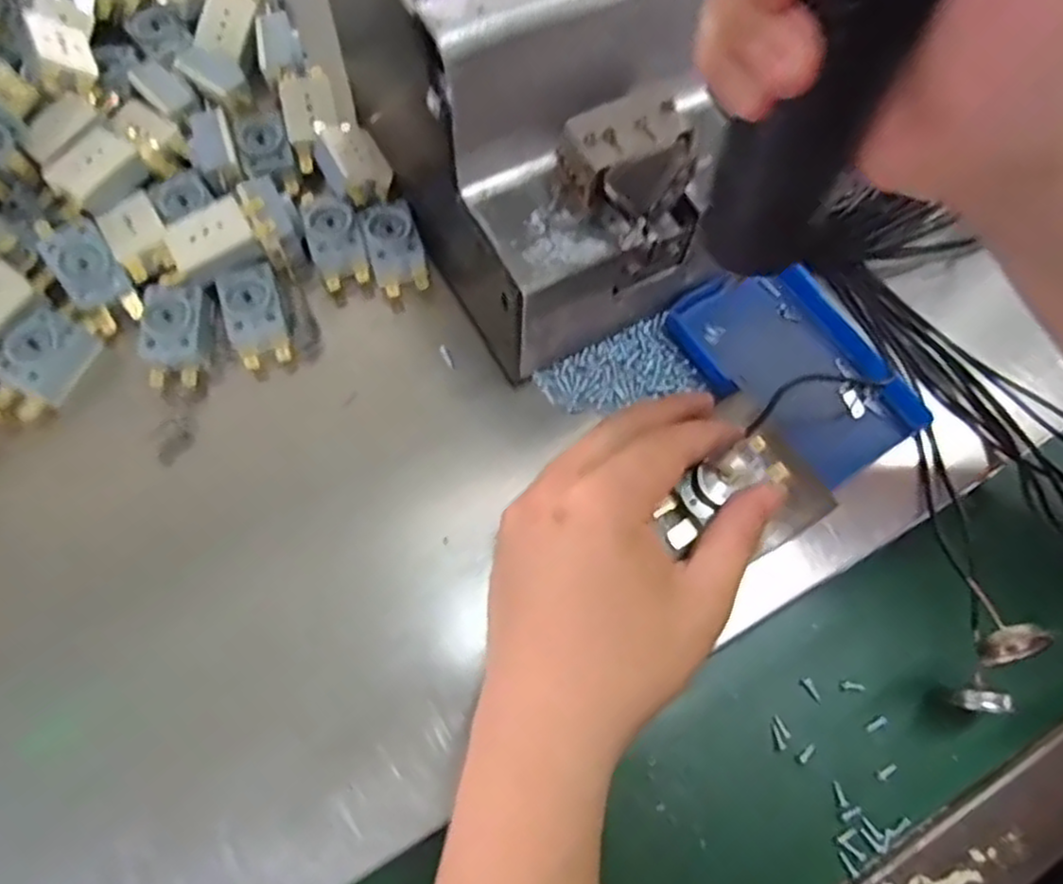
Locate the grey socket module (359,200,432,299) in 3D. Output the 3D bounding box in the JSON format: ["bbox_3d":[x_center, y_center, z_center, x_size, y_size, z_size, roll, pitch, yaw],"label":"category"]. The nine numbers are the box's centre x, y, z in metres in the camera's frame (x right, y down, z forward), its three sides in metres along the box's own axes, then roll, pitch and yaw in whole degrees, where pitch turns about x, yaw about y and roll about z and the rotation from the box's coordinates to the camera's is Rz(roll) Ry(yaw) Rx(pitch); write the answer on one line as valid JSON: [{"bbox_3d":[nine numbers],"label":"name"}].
[{"bbox_3d":[-0.068,-0.097,0.369,0.026,0.015,0.043,-16,71,-9],"label":"grey socket module"}]

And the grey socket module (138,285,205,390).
[{"bbox_3d":[-0.167,-0.050,0.346,0.025,0.016,0.046,-3,70,-4],"label":"grey socket module"}]

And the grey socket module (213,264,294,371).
[{"bbox_3d":[-0.131,-0.060,0.352,0.026,0.017,0.045,-17,71,-9],"label":"grey socket module"}]

